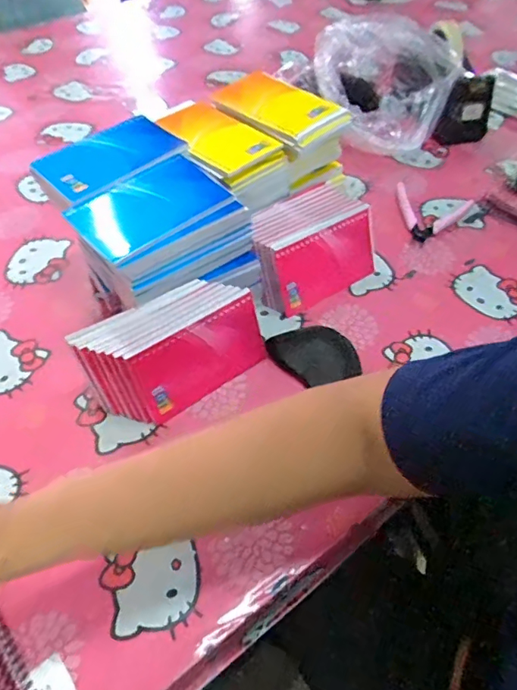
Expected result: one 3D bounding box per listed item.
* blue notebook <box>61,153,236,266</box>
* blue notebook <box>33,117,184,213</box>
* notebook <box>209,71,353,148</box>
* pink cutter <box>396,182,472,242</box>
[{"bbox_3d":[-0.097,-0.125,0.453,0.128,0.009,0.080,-38,72,-18],"label":"blue notebook"},{"bbox_3d":[-0.144,-0.179,0.482,0.138,0.013,0.080,-37,59,-26],"label":"blue notebook"},{"bbox_3d":[0.022,-0.265,0.553,0.140,0.011,0.087,35,62,20],"label":"notebook"},{"bbox_3d":[0.217,-0.172,0.659,0.099,0.008,0.110,22,54,18],"label":"pink cutter"}]

